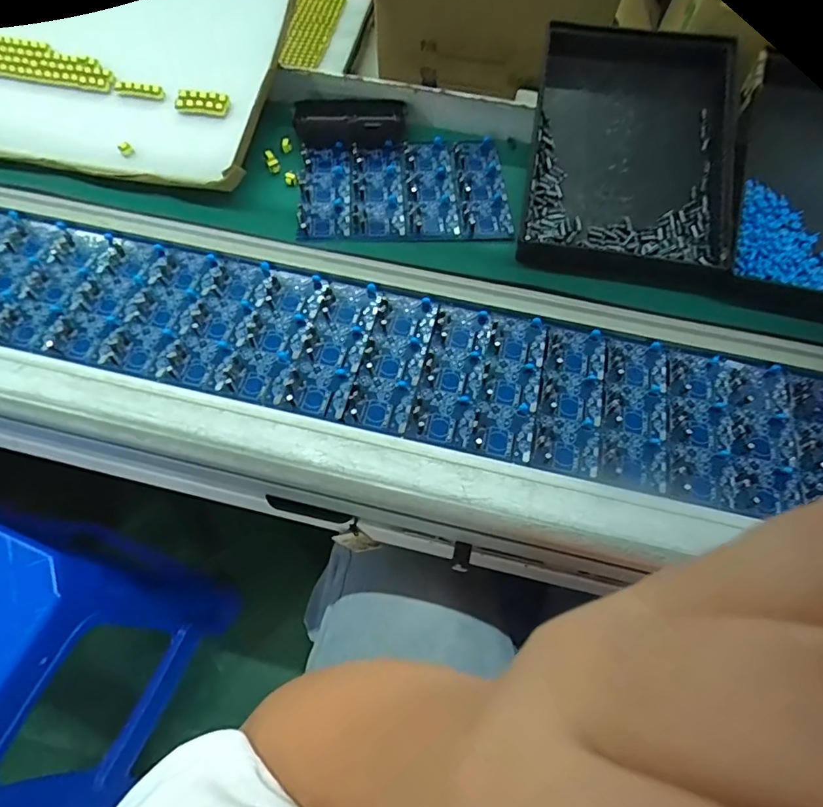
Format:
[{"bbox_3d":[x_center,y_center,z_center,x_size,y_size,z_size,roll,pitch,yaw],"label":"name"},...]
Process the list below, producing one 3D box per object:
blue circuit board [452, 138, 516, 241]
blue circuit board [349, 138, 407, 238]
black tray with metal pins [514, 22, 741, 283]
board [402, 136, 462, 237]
[{"bbox_3d":[0.069,-0.213,0.505,0.047,0.010,0.128,-2,62,-3],"label":"blue circuit board"},{"bbox_3d":[-0.033,-0.210,0.497,0.047,0.011,0.121,-4,62,-4],"label":"blue circuit board"},{"bbox_3d":[0.204,-0.237,0.482,0.175,0.047,0.249,10,74,7],"label":"black tray with metal pins"},{"bbox_3d":[0.018,-0.213,0.500,0.049,0.013,0.131,-3,62,-3],"label":"board"}]

